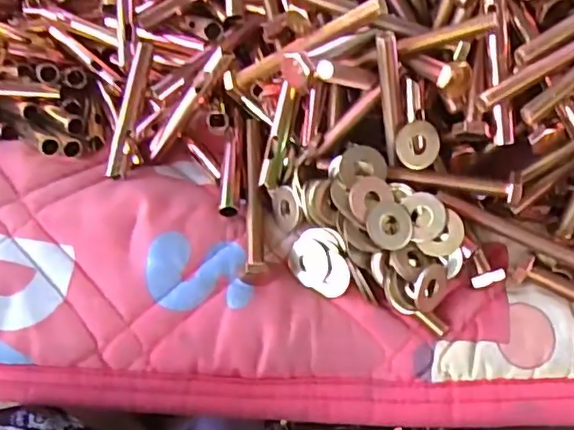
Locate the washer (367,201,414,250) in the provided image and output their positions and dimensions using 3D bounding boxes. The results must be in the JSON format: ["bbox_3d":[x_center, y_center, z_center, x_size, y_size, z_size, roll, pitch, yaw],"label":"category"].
[{"bbox_3d":[0.051,0.005,0.296,0.024,0.004,0.024,47,70,-7],"label":"washer"}]

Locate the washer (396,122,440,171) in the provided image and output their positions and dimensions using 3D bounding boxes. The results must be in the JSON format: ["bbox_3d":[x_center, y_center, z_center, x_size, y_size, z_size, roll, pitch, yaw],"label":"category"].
[{"bbox_3d":[0.068,-0.036,0.311,0.022,0.004,0.024,0,98,0],"label":"washer"}]

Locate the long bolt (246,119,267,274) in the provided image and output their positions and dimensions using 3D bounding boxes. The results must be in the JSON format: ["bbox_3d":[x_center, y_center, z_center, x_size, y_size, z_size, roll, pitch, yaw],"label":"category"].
[{"bbox_3d":[-0.018,-0.012,0.335,0.010,0.008,0.103,-5,56,2],"label":"long bolt"}]

